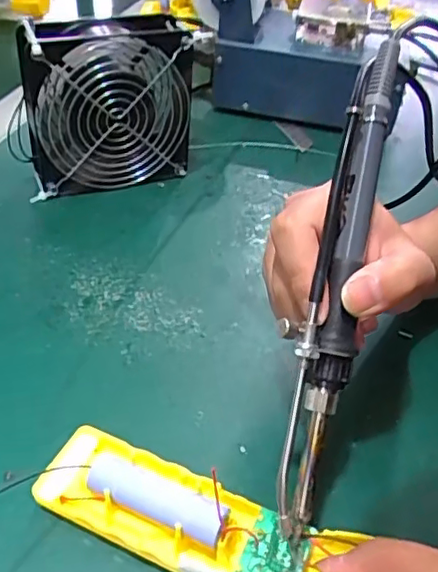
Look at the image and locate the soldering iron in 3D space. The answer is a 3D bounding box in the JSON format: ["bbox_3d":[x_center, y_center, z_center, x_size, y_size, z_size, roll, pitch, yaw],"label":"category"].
[{"bbox_3d":[0.049,-0.002,0.246,0.021,0.020,0.207,11,86,4],"label":"soldering iron"}]

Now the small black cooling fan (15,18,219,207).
[{"bbox_3d":[-0.082,-0.137,0.463,0.126,0.123,0.045,-10,45,-19],"label":"small black cooling fan"}]

